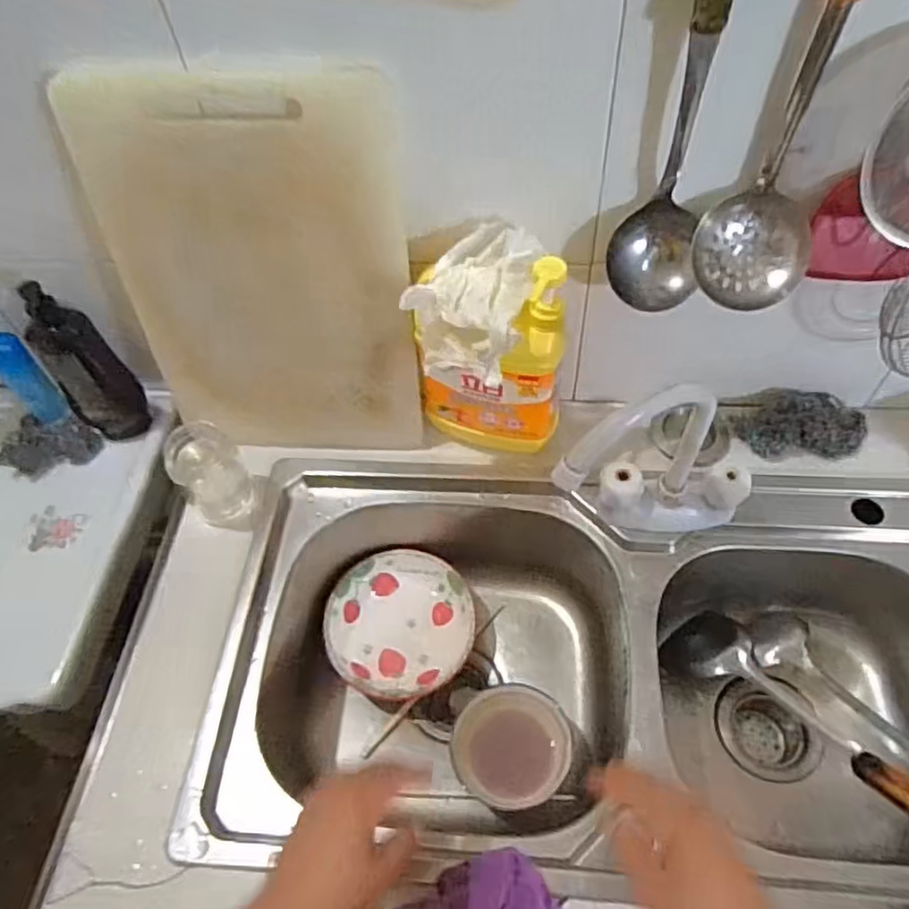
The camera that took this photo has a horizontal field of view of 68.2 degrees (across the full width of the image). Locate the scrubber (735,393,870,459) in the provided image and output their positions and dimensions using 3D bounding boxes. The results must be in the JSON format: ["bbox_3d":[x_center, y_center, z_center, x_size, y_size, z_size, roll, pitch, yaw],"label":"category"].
[{"bbox_3d":[0.382,-0.033,0.735,0.134,0.032,0.072,6,57,9],"label":"scrubber"}]

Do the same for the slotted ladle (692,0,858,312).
[{"bbox_3d":[0.242,-0.248,0.459,0.088,0.333,0.068,23,61,19],"label":"slotted ladle"}]

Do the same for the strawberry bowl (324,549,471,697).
[{"bbox_3d":[-0.063,0.204,0.801,0.169,0.070,0.164,-2,56,4],"label":"strawberry bowl"}]

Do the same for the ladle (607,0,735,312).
[{"bbox_3d":[0.163,-0.237,0.494,0.071,0.293,0.056,-3,56,3],"label":"ladle"}]

